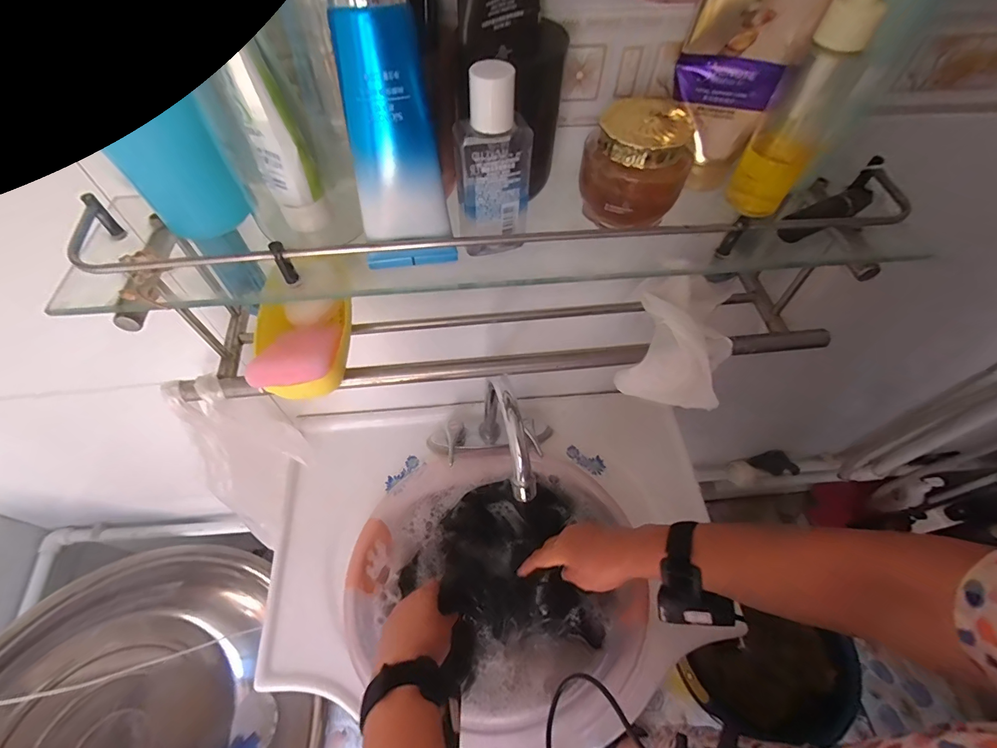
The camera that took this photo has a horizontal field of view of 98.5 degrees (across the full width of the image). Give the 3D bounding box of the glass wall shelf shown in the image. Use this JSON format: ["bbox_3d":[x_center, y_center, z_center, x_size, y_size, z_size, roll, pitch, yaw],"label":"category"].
[{"bbox_3d":[0.018,-0.068,0.346,0.594,0.145,0.106,-6,57,-6],"label":"glass wall shelf"}]

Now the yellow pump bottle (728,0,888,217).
[{"bbox_3d":[0.199,-0.177,0.273,0.039,0.158,0.044,29,60,16],"label":"yellow pump bottle"}]

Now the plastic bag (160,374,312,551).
[{"bbox_3d":[-0.274,0.096,0.476,0.049,0.276,0.119,34,62,18],"label":"plastic bag"}]

